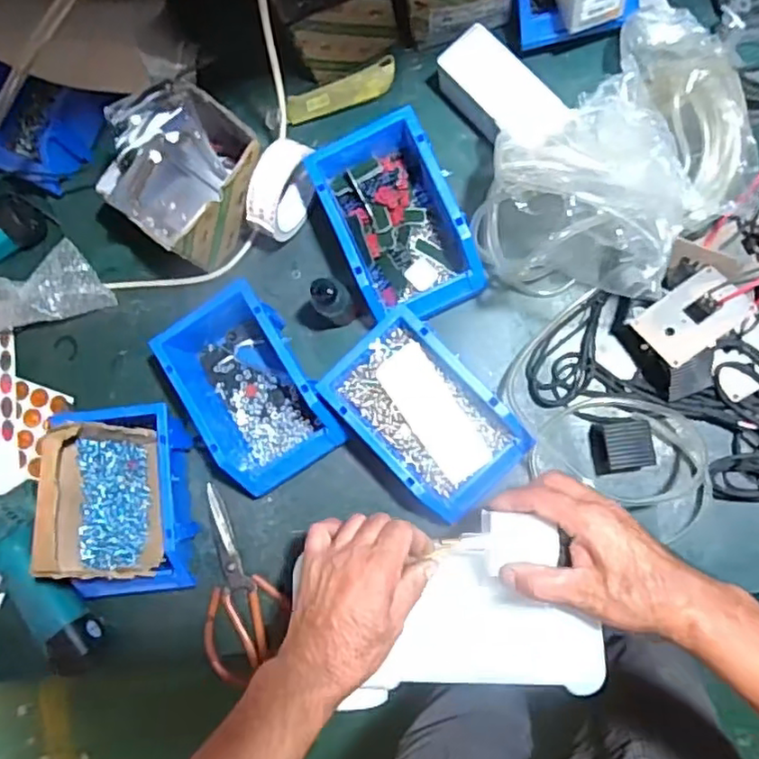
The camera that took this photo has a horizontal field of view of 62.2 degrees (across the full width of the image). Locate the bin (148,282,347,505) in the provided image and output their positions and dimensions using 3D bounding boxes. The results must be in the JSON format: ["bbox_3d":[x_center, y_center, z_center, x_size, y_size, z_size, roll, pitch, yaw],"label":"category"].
[{"bbox_3d":[-0.129,0.008,0.638,0.121,0.081,0.191,-32,81,4],"label":"bin"}]

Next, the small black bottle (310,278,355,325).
[{"bbox_3d":[-0.045,-0.075,0.618,0.028,0.097,0.029,19,88,10],"label":"small black bottle"}]

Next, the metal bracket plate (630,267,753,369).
[{"bbox_3d":[0.282,-0.057,0.568,0.087,0.009,0.058,-37,66,4],"label":"metal bracket plate"}]

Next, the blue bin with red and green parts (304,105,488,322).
[{"bbox_3d":[0.018,-0.152,0.623,0.115,0.073,0.184,-24,82,6],"label":"blue bin with red and green parts"}]

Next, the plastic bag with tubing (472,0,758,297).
[{"bbox_3d":[0.230,-0.197,0.562,0.179,0.152,0.278,39,91,10],"label":"plastic bag with tubing"}]

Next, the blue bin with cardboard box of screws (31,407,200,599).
[{"bbox_3d":[-0.251,0.121,0.611,0.114,0.118,0.183,-8,84,8],"label":"blue bin with cardboard box of screws"}]

